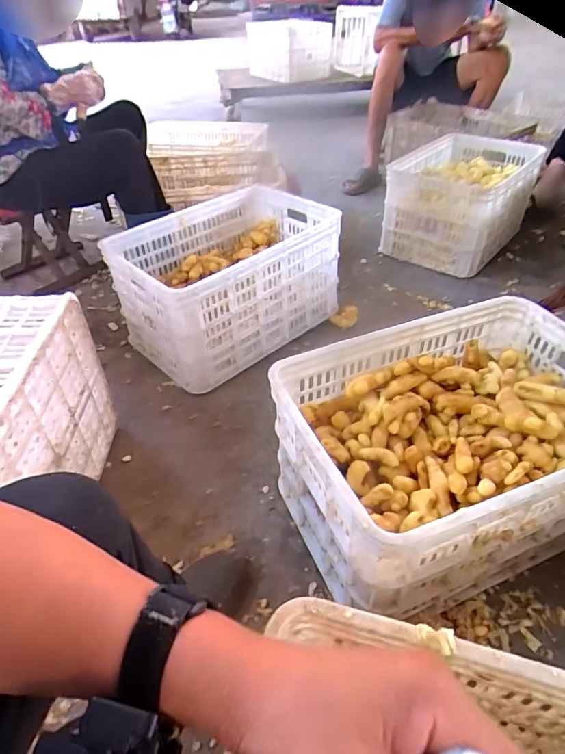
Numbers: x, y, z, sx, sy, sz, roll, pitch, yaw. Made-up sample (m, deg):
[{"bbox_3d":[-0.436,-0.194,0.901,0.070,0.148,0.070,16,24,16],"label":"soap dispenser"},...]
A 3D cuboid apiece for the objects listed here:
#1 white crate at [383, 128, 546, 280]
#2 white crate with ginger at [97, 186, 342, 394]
[{"bbox_3d":[0.634,-0.638,1.660,0.383,0.264,0.591,25,48,27],"label":"white crate"},{"bbox_3d":[-0.134,-0.260,1.252,0.543,0.293,0.367,-33,50,-30],"label":"white crate with ginger"}]

